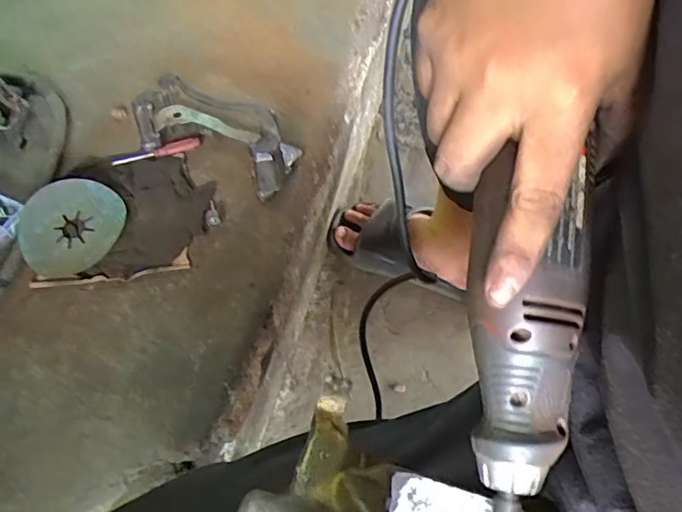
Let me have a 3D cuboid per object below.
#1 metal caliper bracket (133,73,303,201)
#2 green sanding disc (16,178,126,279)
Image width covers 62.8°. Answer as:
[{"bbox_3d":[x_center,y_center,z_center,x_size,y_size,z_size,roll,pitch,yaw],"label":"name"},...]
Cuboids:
[{"bbox_3d":[-0.132,-0.147,0.620,0.191,0.075,0.100,23,63,18],"label":"metal caliper bracket"},{"bbox_3d":[-0.283,-0.031,0.585,0.109,0.012,0.100,-1,71,2],"label":"green sanding disc"}]

